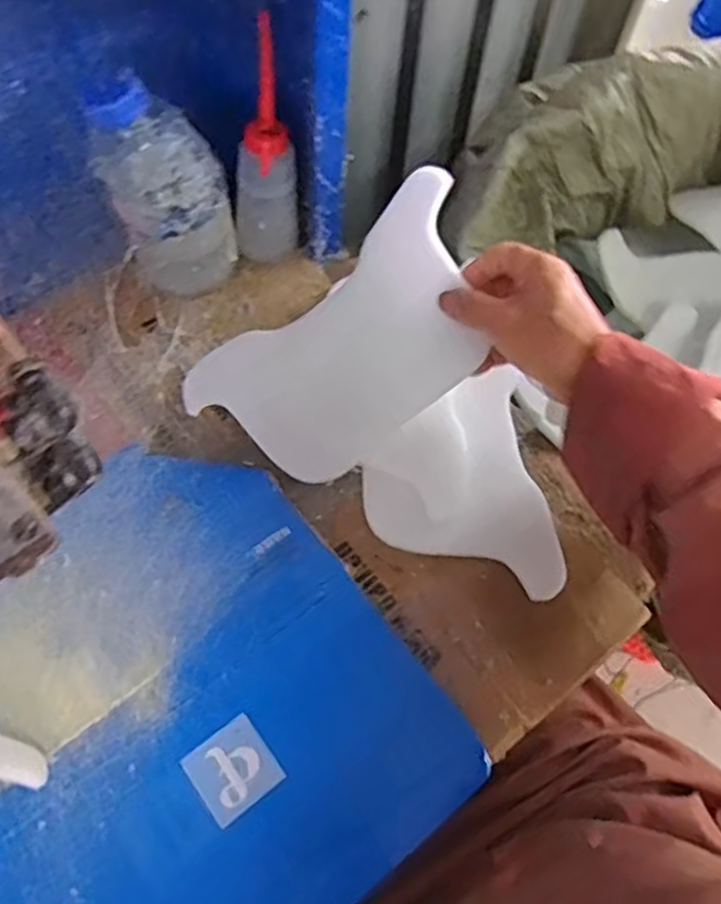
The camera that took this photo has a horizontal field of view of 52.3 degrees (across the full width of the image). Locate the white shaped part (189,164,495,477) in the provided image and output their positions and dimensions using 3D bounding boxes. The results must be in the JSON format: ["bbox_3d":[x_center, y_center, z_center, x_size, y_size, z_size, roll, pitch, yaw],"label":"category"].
[{"bbox_3d":[-0.004,-0.074,0.531,0.227,0.043,0.128,-39,90,1],"label":"white shaped part"}]

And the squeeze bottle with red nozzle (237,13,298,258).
[{"bbox_3d":[-0.071,-0.220,0.562,0.048,0.175,0.048,14,63,3],"label":"squeeze bottle with red nozzle"}]

